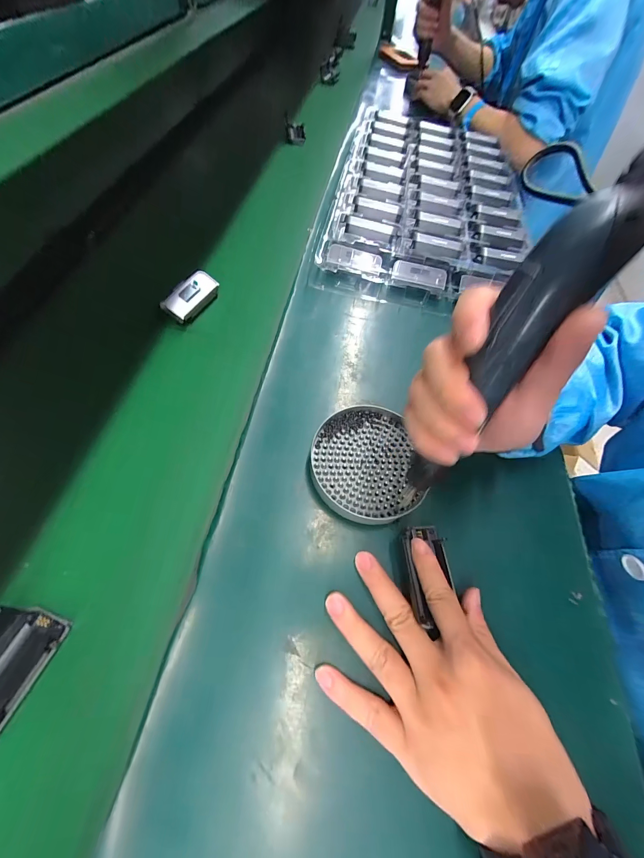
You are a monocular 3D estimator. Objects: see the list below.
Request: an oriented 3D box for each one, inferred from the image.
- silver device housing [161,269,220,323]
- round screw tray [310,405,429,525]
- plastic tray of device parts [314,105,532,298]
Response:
[{"bbox_3d":[-0.162,-0.161,0.399,0.037,0.021,0.075,40,63,-17],"label":"silver device housing"},{"bbox_3d":[0.041,0.032,0.308,0.099,0.017,0.111,-7,63,-14],"label":"round screw tray"},{"bbox_3d":[0.175,-0.404,0.540,0.291,0.050,0.488,14,60,-2],"label":"plastic tray of device parts"}]

